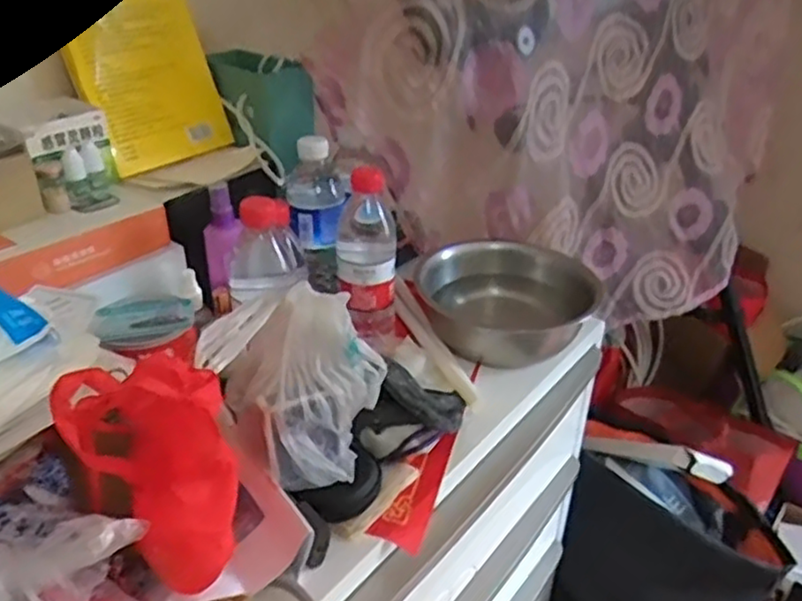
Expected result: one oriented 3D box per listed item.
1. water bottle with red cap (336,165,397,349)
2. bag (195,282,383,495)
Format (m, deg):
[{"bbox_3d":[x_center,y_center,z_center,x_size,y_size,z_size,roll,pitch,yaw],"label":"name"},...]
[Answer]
[{"bbox_3d":[-0.037,-0.046,0.717,0.060,0.178,0.055,-2,31,-3],"label":"water bottle with red cap"},{"bbox_3d":[-0.073,0.069,0.523,0.120,0.147,0.086,-2,31,-3],"label":"bag"}]

